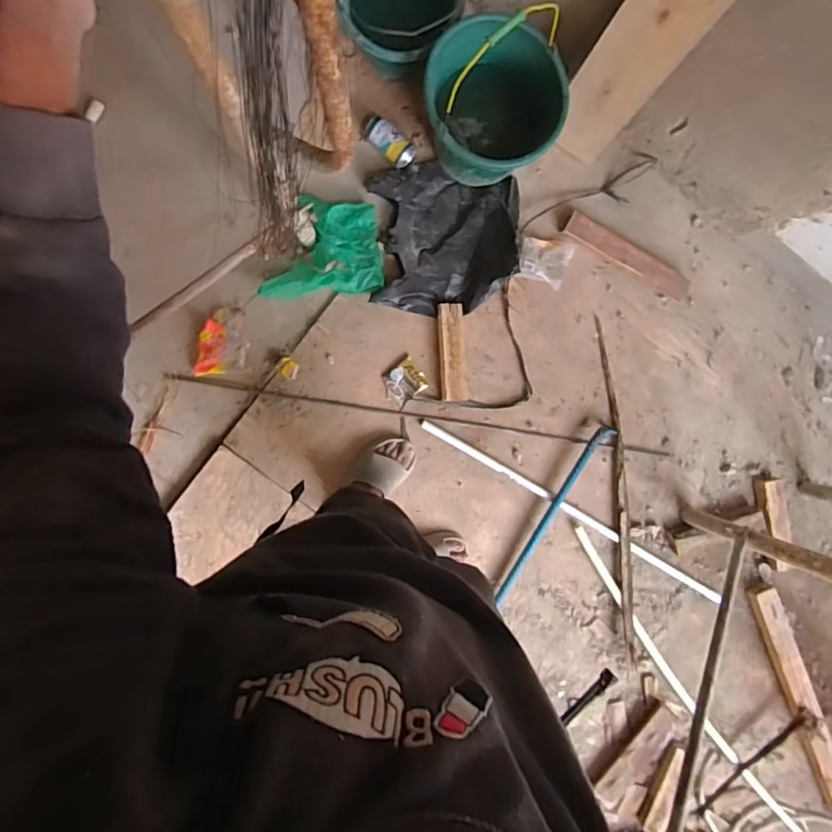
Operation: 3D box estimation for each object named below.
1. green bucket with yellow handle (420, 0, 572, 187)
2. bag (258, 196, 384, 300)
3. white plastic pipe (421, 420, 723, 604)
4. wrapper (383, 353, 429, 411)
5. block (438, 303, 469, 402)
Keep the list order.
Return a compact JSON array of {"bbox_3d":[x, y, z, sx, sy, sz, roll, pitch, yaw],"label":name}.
[{"bbox_3d":[0.165,-0.656,1.093,0.290,0.347,0.251,12,94,-4],"label":"green bucket with yellow handle"},{"bbox_3d":[-0.231,-0.405,1.246,0.289,0.041,0.233,-6,95,-3],"label":"bag"},{"bbox_3d":[0.407,0.249,1.343,0.905,0.025,0.025,31,92,-5],"label":"white plastic pipe"},{"bbox_3d":[-0.031,-0.085,1.308,0.101,0.008,0.093,-38,95,0],"label":"wrapper"},{"bbox_3d":[0.091,-0.156,1.289,0.062,0.031,0.235,-3,95,-3],"label":"block"}]

